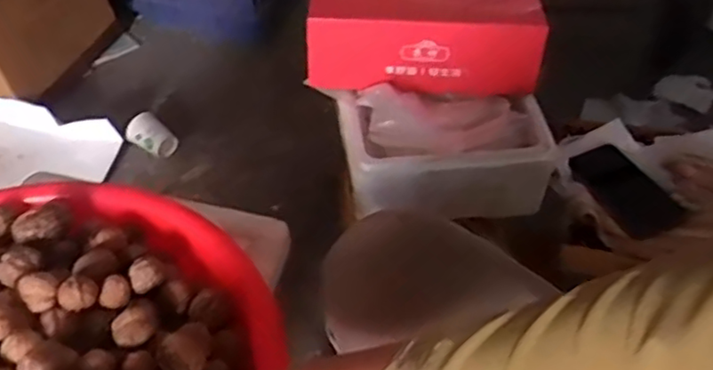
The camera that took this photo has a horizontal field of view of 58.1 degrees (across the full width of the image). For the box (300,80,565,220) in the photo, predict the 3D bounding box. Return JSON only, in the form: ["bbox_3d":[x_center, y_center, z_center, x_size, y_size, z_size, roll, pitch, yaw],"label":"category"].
[{"bbox_3d":[0.107,-0.040,0.809,0.263,0.128,0.147,-2,48,-1],"label":"box"}]

